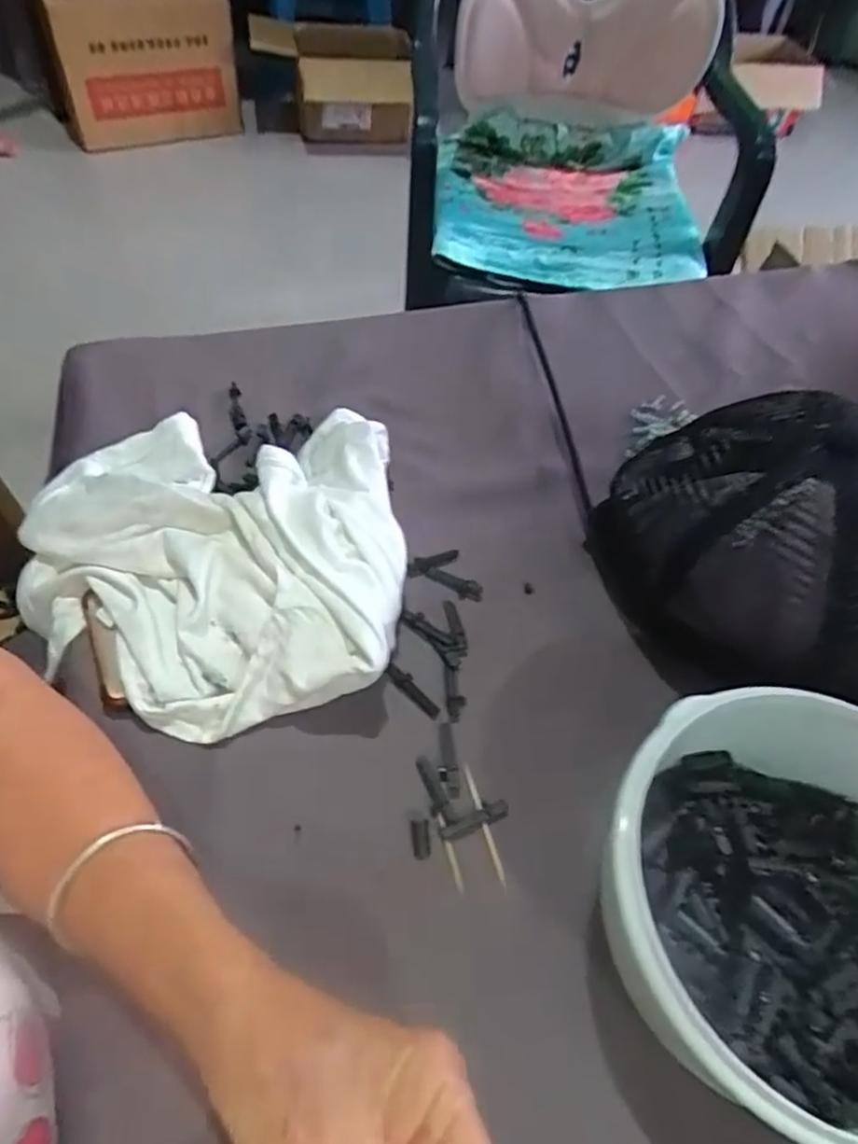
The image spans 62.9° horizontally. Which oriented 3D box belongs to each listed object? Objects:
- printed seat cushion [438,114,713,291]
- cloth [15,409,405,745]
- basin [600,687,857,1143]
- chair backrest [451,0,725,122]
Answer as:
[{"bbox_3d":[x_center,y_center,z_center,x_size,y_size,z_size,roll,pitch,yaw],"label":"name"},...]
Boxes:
[{"bbox_3d":[0.189,-0.522,0.993,0.361,0.100,0.281,3,54,-4],"label":"printed seat cushion"},{"bbox_3d":[-0.127,-0.019,0.397,0.219,0.053,0.205,3,54,-2],"label":"cloth"},{"bbox_3d":[0.154,0.141,0.289,0.149,0.086,0.152,2,54,-3],"label":"basin"},{"bbox_3d":[0.201,-0.714,0.955,0.329,0.272,0.084,9,77,0],"label":"chair backrest"}]

